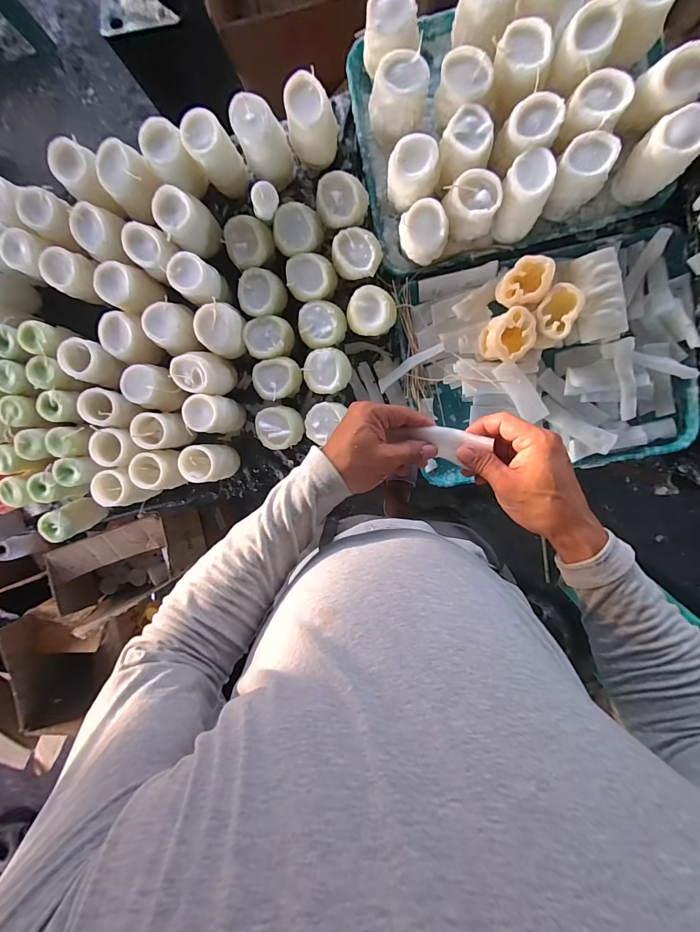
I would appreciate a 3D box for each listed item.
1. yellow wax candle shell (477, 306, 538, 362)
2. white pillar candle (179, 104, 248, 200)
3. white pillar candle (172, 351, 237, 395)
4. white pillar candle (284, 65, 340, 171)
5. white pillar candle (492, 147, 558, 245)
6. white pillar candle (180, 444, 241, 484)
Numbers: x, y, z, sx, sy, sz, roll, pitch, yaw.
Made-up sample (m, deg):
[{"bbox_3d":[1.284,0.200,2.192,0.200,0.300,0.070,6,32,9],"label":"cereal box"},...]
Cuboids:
[{"bbox_3d":[0.231,-0.190,0.553,0.064,0.078,0.065,1,98,5],"label":"yellow wax candle shell"},{"bbox_3d":[-0.199,-0.468,0.561,0.057,0.104,0.062,1,98,5],"label":"white pillar candle"},{"bbox_3d":[-0.237,-0.149,0.605,0.076,0.078,0.066,5,98,5],"label":"white pillar candle"},{"bbox_3d":[-0.054,-0.496,0.543,0.068,0.099,0.068,1,98,5],"label":"white pillar candle"},{"bbox_3d":[0.242,-0.385,0.534,0.062,0.088,0.082,11,99,4],"label":"white pillar candle"},{"bbox_3d":[-0.232,-0.007,0.618,0.059,0.094,0.061,1,98,5],"label":"white pillar candle"}]

